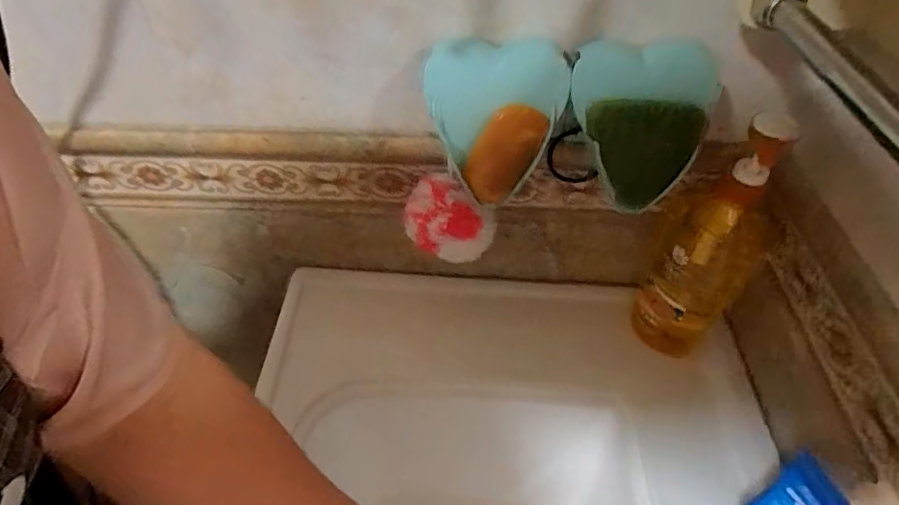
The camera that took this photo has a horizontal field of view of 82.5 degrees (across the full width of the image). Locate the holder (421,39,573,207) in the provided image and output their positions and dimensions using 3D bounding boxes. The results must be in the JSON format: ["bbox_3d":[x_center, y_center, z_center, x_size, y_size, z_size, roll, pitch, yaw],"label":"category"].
[{"bbox_3d":[0.029,-0.103,0.392,0.108,0.093,0.072,14,47,11],"label":"holder"}]

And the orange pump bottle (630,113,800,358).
[{"bbox_3d":[0.232,-0.015,0.456,0.083,0.236,0.086,17,48,14],"label":"orange pump bottle"}]

